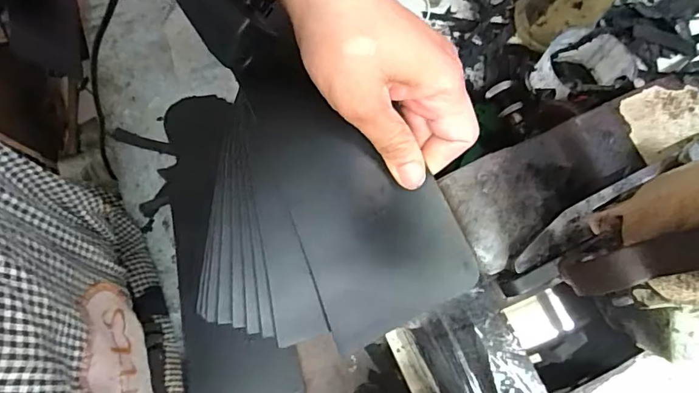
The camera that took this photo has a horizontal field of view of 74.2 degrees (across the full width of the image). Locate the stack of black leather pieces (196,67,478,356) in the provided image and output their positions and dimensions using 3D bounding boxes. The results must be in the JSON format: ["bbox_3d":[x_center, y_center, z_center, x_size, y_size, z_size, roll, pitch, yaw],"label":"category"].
[{"bbox_3d":[-0.002,0.004,0.239,0.131,0.025,0.135,6,77,1],"label":"stack of black leather pieces"}]

